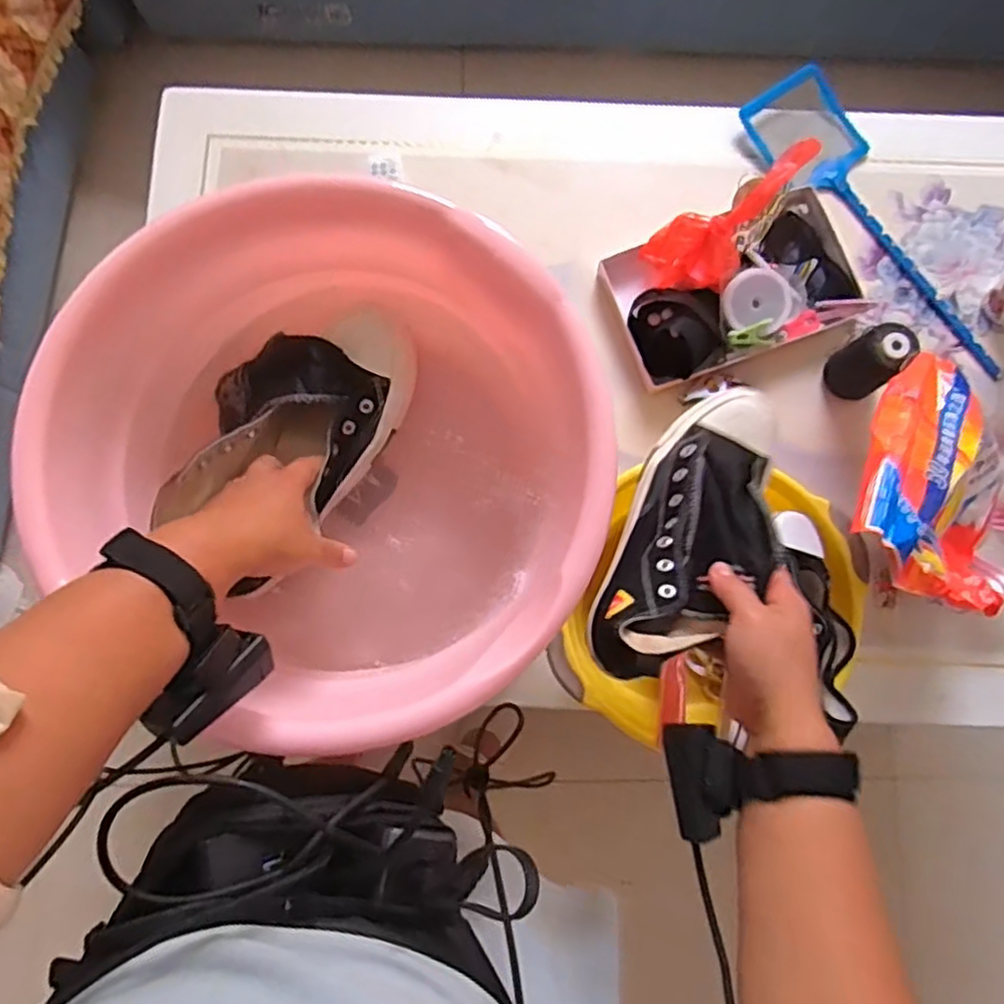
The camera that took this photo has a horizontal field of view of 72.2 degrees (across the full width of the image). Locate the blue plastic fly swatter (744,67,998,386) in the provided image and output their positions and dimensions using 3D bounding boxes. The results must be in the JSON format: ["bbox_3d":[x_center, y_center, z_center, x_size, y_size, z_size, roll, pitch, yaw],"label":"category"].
[{"bbox_3d":[0.485,-0.355,0.874,0.129,0.029,0.470,-34,83,-5],"label":"blue plastic fly swatter"}]

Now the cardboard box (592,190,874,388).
[{"bbox_3d":[0.292,-0.261,0.857,0.299,0.059,0.192,-21,82,-3],"label":"cardboard box"}]

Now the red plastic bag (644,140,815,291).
[{"bbox_3d":[0.273,-0.330,0.811,0.217,0.070,0.090,-39,79,34],"label":"red plastic bag"}]

